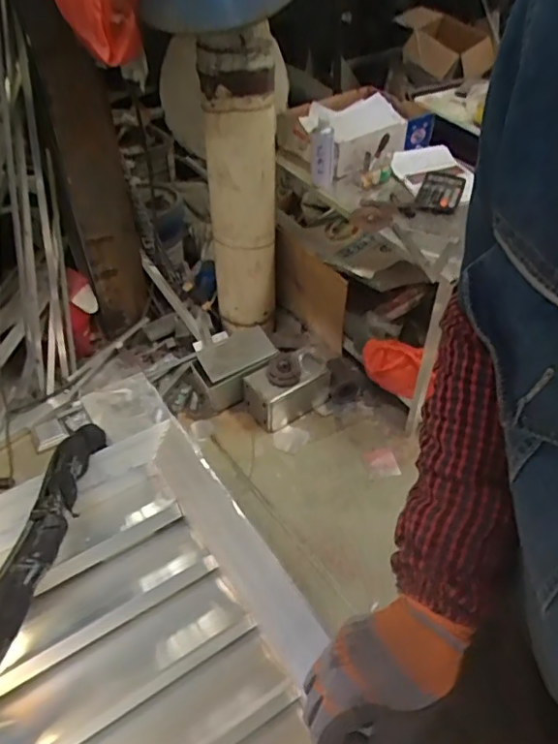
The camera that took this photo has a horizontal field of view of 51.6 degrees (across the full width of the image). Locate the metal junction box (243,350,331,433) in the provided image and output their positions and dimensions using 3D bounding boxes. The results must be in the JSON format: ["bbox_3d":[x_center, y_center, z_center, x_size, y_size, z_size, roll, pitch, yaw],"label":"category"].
[{"bbox_3d":[0.029,0.049,1.855,0.261,0.189,0.148,-27,50,-24],"label":"metal junction box"}]

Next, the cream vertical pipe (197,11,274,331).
[{"bbox_3d":[-0.109,-0.503,1.745,0.199,0.916,0.235,1,44,1],"label":"cream vertical pipe"}]

